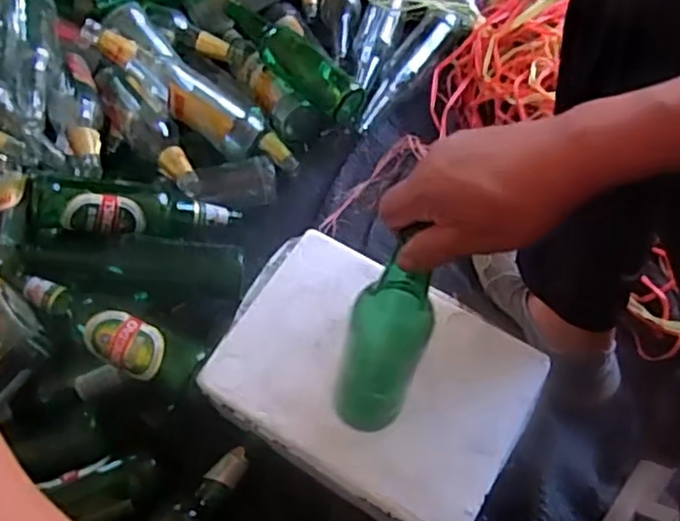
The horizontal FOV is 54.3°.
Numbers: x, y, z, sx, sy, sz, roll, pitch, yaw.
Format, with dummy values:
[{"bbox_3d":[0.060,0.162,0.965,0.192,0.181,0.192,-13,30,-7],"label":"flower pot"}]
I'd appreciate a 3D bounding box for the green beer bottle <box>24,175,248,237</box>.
[{"bbox_3d":[-0.256,-0.064,0.842,0.251,0.057,0.072,4,58,-28],"label":"green beer bottle"}]

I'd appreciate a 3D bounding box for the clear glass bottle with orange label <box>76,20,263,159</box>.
[{"bbox_3d":[-0.225,-0.240,0.916,0.264,0.062,0.081,34,65,-8],"label":"clear glass bottle with orange label"}]

